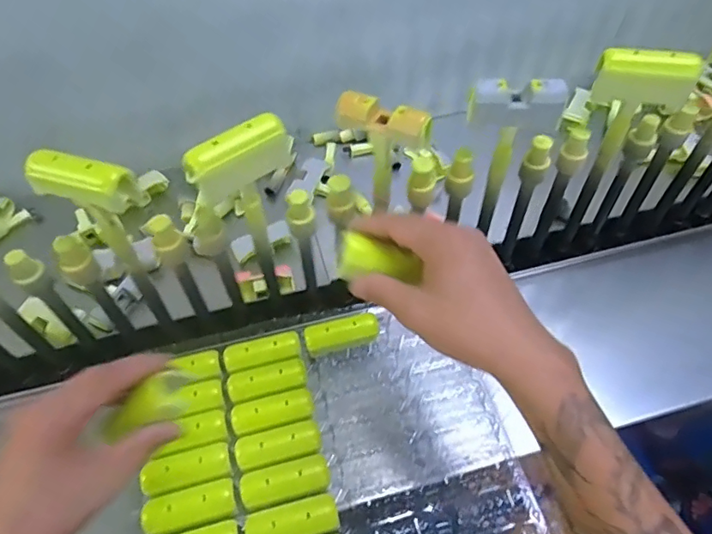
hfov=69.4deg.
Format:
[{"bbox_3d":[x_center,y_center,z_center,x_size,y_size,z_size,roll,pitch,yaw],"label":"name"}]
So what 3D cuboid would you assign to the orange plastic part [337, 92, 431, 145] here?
[{"bbox_3d":[0.022,-0.116,0.400,0.073,0.024,0.023,12,54,11],"label":"orange plastic part"}]

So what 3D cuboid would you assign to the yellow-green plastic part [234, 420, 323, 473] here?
[{"bbox_3d":[-0.070,0.165,0.469,0.076,0.024,0.030,-12,53,-7],"label":"yellow-green plastic part"}]

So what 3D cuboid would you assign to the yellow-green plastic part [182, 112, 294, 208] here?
[{"bbox_3d":[-0.085,-0.081,0.381,0.080,0.036,0.025,-35,59,-22],"label":"yellow-green plastic part"}]

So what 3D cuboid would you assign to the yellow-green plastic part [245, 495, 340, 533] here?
[{"bbox_3d":[-0.053,0.213,0.426,0.076,0.011,0.027,-13,53,-8],"label":"yellow-green plastic part"}]

